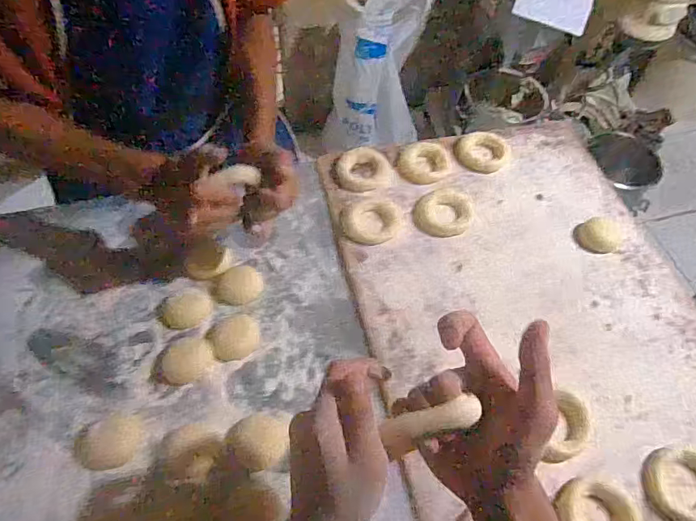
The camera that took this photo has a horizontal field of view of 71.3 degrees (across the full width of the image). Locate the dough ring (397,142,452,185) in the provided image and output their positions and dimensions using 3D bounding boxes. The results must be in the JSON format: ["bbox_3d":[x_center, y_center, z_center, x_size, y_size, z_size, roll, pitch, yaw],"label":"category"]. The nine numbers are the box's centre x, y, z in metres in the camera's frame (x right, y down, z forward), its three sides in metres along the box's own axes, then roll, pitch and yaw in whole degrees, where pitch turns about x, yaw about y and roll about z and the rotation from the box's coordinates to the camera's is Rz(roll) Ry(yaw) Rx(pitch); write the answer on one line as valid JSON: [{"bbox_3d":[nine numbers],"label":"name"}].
[{"bbox_3d":[0.117,-0.152,0.744,0.076,0.015,0.075,1,57,-1],"label":"dough ring"}]

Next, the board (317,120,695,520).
[{"bbox_3d":[0.233,0.050,0.623,0.431,0.024,0.588,-10,57,-8],"label":"board"}]

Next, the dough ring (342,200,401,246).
[{"bbox_3d":[0.034,-0.053,0.680,0.081,0.013,0.067,-8,57,-7],"label":"dough ring"}]

